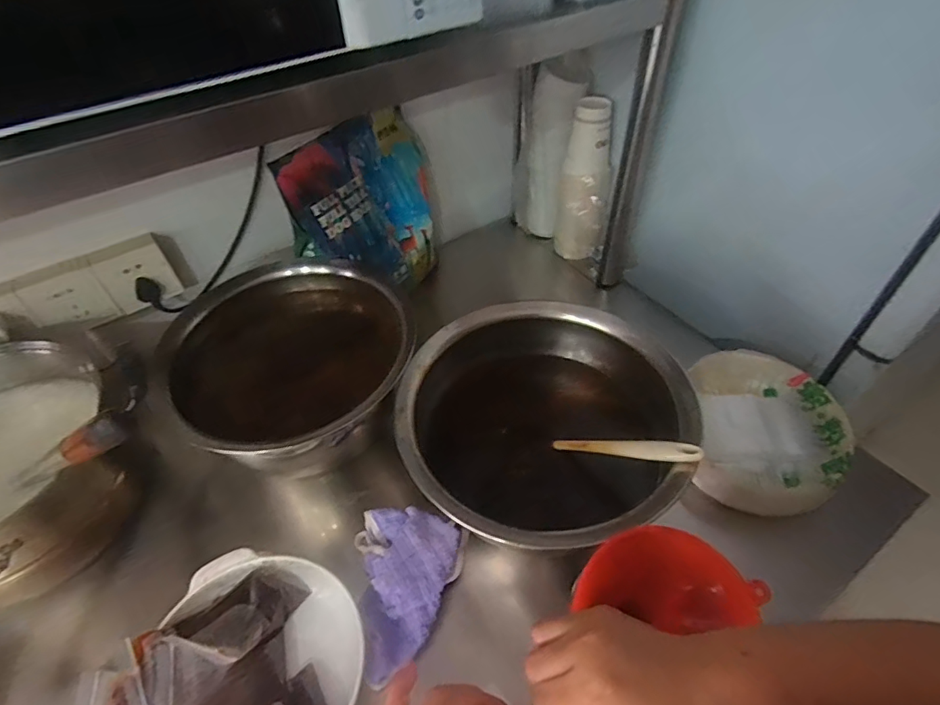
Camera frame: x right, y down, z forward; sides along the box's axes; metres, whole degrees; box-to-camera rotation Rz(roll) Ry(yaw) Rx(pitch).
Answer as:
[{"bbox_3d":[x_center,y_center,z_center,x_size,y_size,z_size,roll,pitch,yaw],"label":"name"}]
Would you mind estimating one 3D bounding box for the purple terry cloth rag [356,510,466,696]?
[{"bbox_3d":[-0.064,0.250,0.545,0.117,0.050,0.168,-6,47,-4],"label":"purple terry cloth rag"}]

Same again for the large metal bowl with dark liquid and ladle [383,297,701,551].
[{"bbox_3d":[0.083,0.088,0.585,0.309,0.131,0.312,-1,47,1],"label":"large metal bowl with dark liquid and ladle"}]

